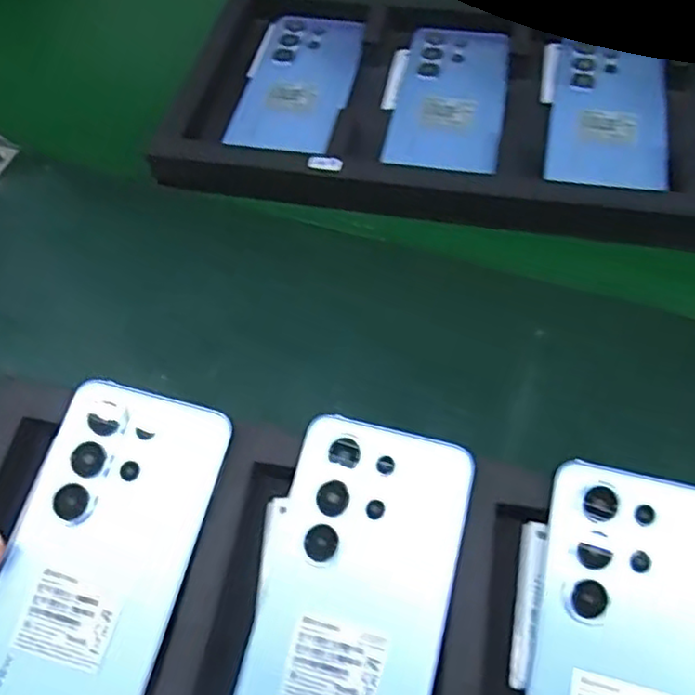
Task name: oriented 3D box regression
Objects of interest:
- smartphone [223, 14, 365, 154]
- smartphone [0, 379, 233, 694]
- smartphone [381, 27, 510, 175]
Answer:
[{"bbox_3d":[-0.036,-0.202,0.497,0.077,0.015,0.160,8,58,9],"label":"smartphone"},{"bbox_3d":[-0.113,0.101,0.285,0.079,0.005,0.168,14,71,4],"label":"smartphone"},{"bbox_3d":[0.077,-0.187,0.483,0.077,0.004,0.160,8,58,9],"label":"smartphone"}]

